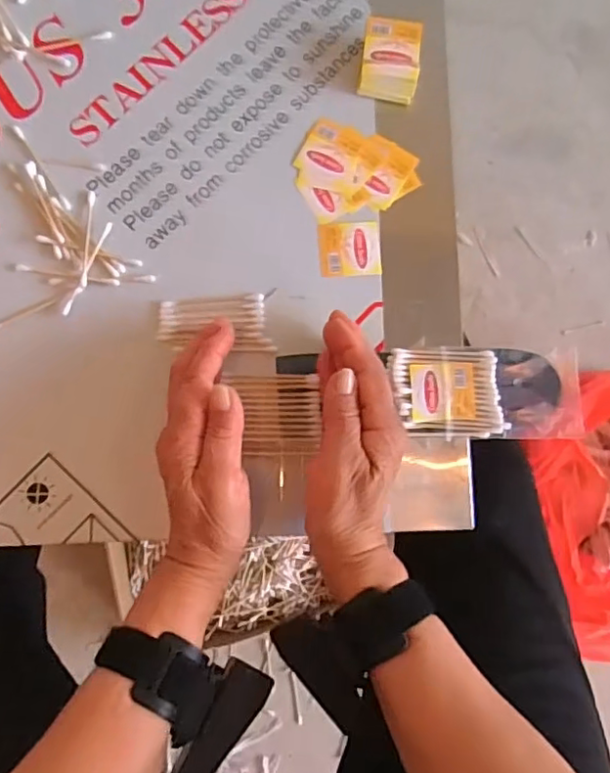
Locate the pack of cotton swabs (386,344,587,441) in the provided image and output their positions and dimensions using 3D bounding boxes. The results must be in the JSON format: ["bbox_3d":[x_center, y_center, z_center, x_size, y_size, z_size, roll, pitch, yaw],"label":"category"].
[{"bbox_3d":[0.126,0.004,0.399,0.126,0.015,0.062,0,85,-5],"label":"pack of cotton swabs"}]

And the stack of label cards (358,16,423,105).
[{"bbox_3d":[0.061,-0.234,0.419,0.041,0.026,0.048,7,84,-4],"label":"stack of label cards"}]

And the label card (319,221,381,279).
[{"bbox_3d":[0.033,-0.099,0.414,0.044,0.004,0.039,-3,85,-5],"label":"label card"}]

